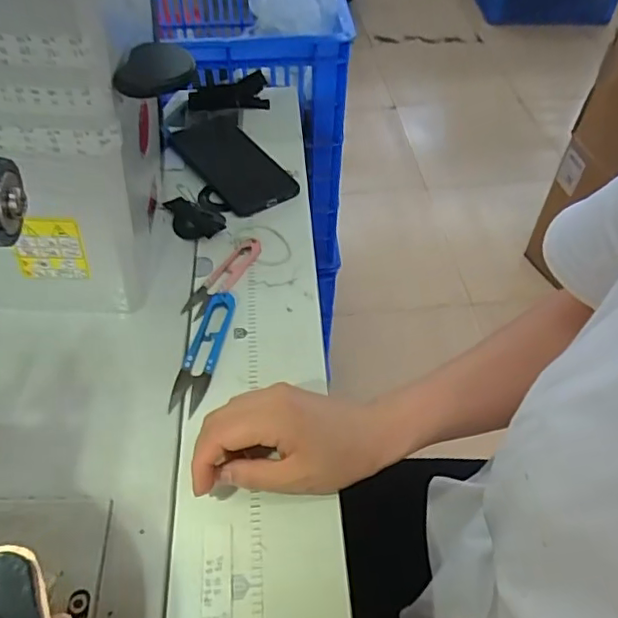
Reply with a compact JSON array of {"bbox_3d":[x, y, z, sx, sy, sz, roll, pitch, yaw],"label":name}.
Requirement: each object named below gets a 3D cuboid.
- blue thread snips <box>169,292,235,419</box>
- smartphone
[{"bbox_3d":[-0.086,0.032,0.461,0.028,0.008,0.114,8,49,6],"label":"blue thread snips"},{"bbox_3d":[-0.083,-0.159,0.609,0.073,0.010,0.163,-25,54,-21],"label":"smartphone"}]

